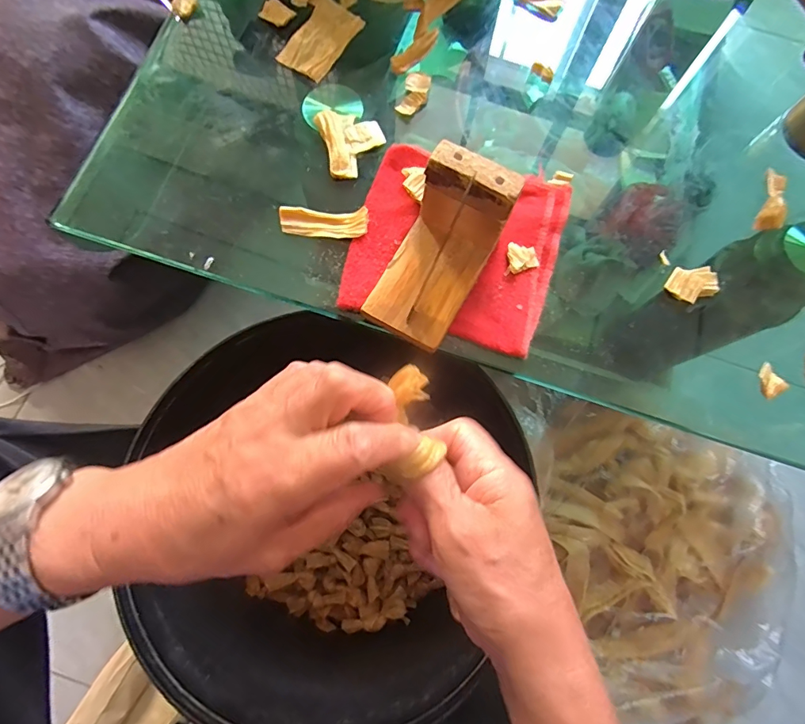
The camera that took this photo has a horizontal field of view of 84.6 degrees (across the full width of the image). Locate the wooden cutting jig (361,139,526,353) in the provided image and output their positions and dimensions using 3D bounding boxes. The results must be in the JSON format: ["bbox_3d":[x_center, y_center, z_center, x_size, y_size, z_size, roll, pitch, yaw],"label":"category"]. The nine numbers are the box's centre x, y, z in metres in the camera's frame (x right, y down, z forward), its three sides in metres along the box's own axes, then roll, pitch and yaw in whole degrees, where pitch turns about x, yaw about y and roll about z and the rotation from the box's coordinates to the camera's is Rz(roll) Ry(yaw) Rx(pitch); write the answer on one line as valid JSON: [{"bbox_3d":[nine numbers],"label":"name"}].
[{"bbox_3d":[0.023,-0.072,0.300,0.060,0.079,0.106,29,77,6],"label":"wooden cutting jig"}]

